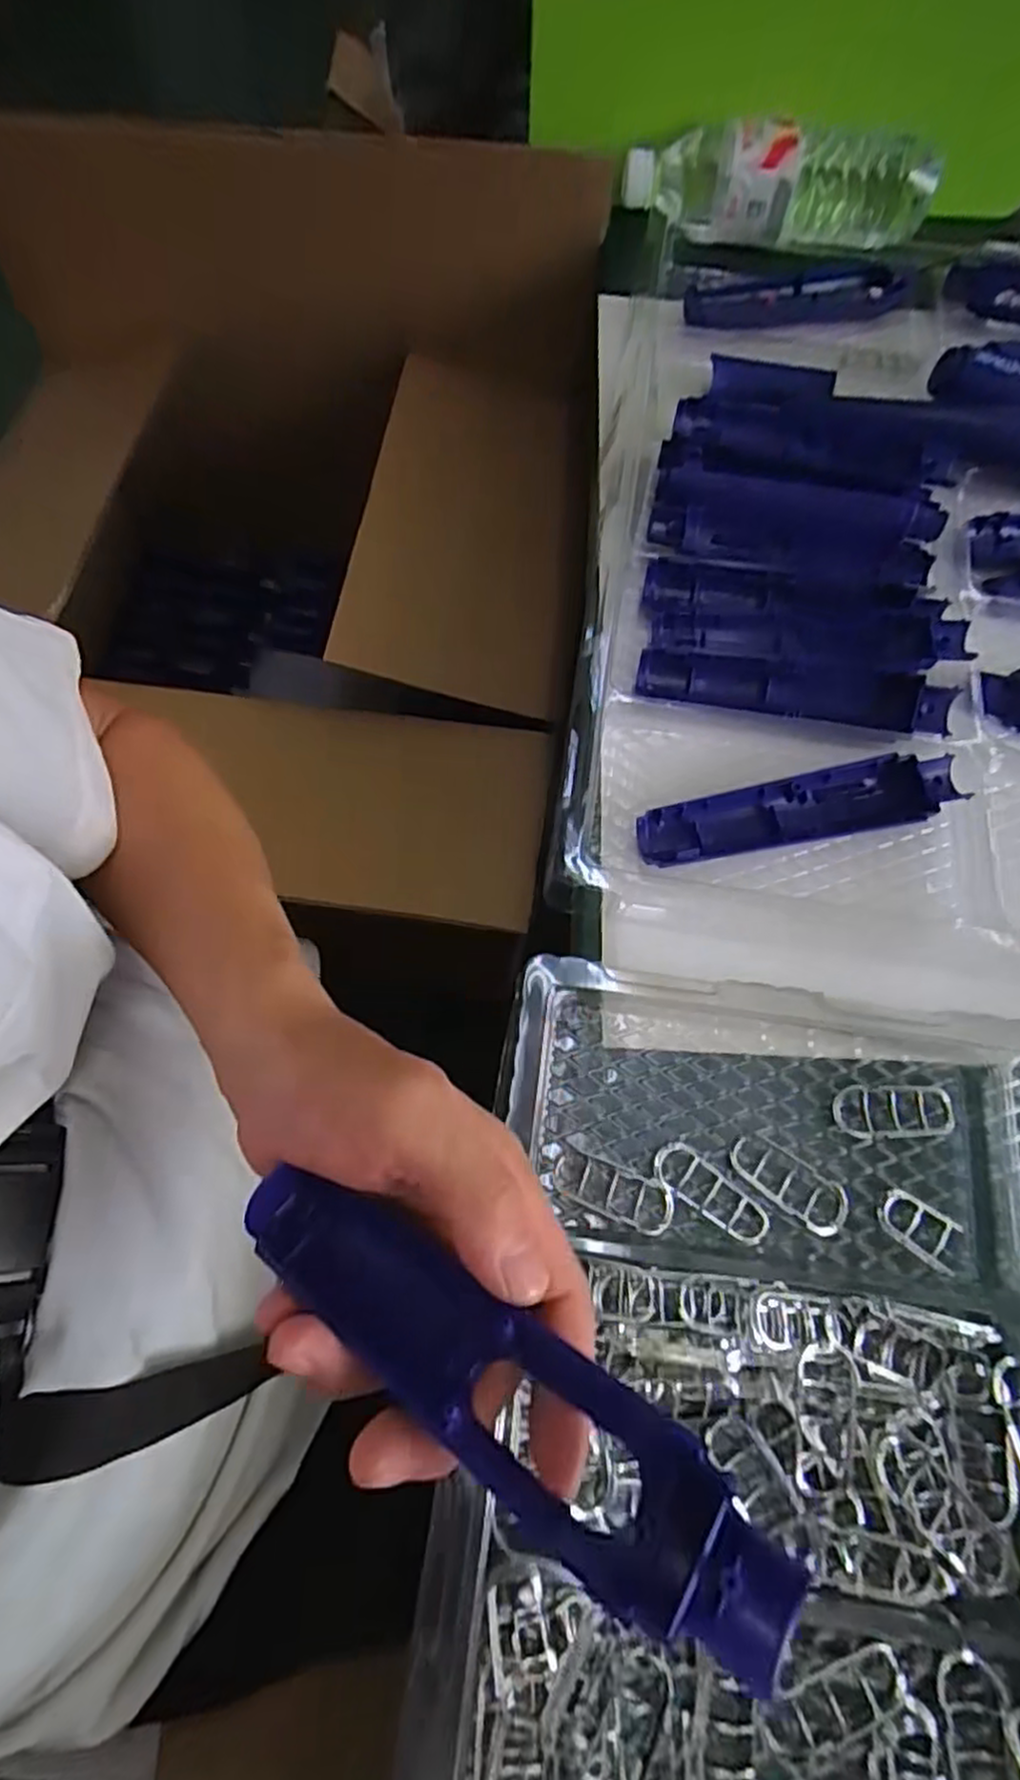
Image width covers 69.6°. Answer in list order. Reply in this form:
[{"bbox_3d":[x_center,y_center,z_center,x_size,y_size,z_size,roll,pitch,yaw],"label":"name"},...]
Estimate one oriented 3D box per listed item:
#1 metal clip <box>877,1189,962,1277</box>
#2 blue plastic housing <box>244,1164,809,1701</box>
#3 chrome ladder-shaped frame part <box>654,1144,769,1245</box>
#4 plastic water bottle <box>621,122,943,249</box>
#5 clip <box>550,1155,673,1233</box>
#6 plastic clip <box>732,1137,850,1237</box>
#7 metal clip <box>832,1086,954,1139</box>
[{"bbox_3d":[0.176,0.145,0.315,0.034,0.008,0.022,30,71,10],"label":"metal clip"},{"bbox_3d":[-0.009,0.134,0.205,0.174,0.023,0.038,23,68,31],"label":"blue plastic housing"},{"bbox_3d":[0.087,0.131,0.319,0.055,0.010,0.020,34,72,12],"label":"chrome ladder-shaped frame part"},{"bbox_3d":[0.207,-0.544,0.569,0.234,0.062,0.072,11,69,3],"label":"plastic water bottle"},{"bbox_3d":[0.044,0.130,0.316,0.052,0.011,0.021,19,69,6],"label":"clip"},{"bbox_3d":[0.122,0.128,0.320,0.053,0.008,0.024,33,72,11],"label":"plastic clip"},{"bbox_3d":[0.173,0.100,0.331,0.053,0.009,0.023,1,69,-1],"label":"metal clip"}]

